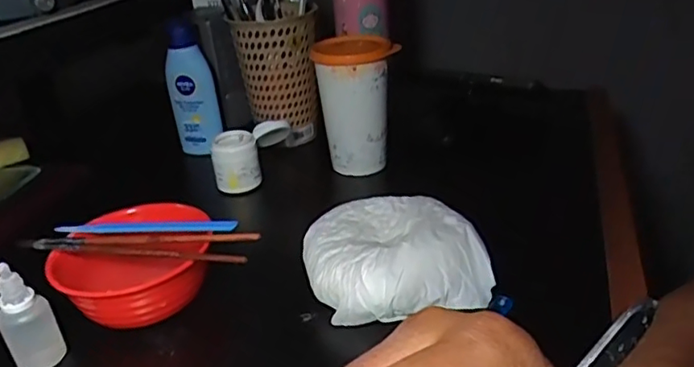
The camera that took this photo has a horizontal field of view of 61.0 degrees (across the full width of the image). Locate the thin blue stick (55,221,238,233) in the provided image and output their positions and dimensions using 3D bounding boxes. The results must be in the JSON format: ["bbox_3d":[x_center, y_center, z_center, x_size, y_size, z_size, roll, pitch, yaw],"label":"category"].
[{"bbox_3d":[-0.148,0.032,0.430,0.137,0.005,0.011,-1,29,7],"label":"thin blue stick"}]

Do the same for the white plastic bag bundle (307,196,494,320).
[{"bbox_3d":[0.032,0.054,0.435,0.122,0.054,0.112,-9,28,-10],"label":"white plastic bag bundle"}]

